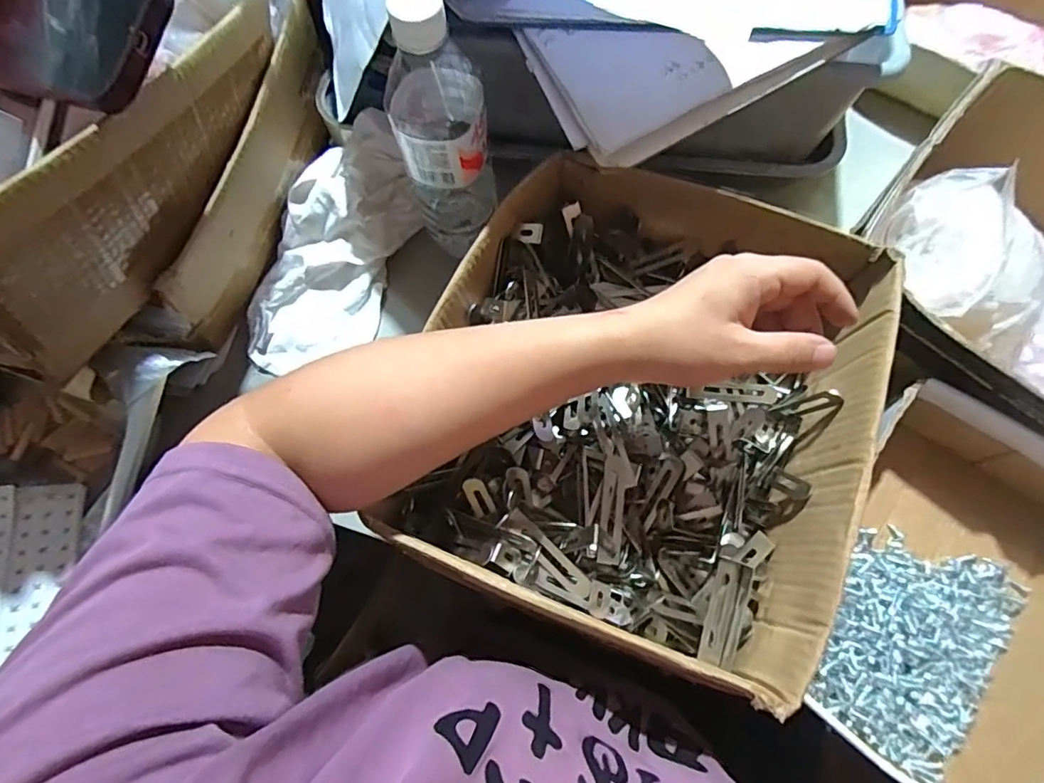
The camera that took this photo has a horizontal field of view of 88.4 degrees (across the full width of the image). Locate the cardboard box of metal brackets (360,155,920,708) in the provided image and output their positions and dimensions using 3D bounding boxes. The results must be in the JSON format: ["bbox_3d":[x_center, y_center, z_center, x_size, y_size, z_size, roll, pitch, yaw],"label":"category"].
[{"bbox_3d":[0.077,0.005,0.383,0.276,0.105,0.294,21,75,8],"label":"cardboard box of metal brackets"}]

